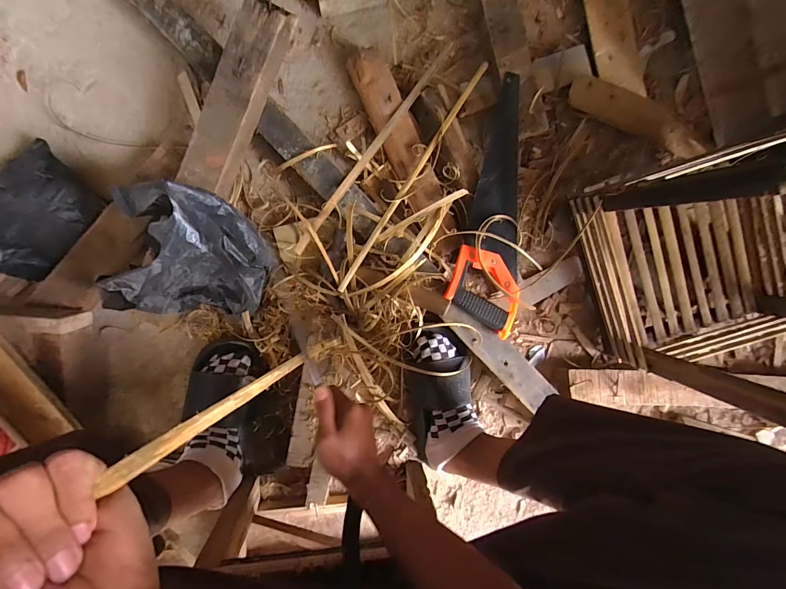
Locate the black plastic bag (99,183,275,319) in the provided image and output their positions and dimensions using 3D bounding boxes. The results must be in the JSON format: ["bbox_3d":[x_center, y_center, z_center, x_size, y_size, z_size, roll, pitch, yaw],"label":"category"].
[{"bbox_3d":[-0.297,-0.053,0.506,0.208,0.144,0.169,1,92,-5],"label":"black plastic bag"}]

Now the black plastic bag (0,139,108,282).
[{"bbox_3d":[-0.600,-0.114,0.556,0.223,0.104,0.160,-38,94,-3],"label":"black plastic bag"}]

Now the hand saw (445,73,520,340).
[{"bbox_3d":[0.192,-0.153,0.608,0.115,0.031,0.419,16,84,-6],"label":"hand saw"}]

